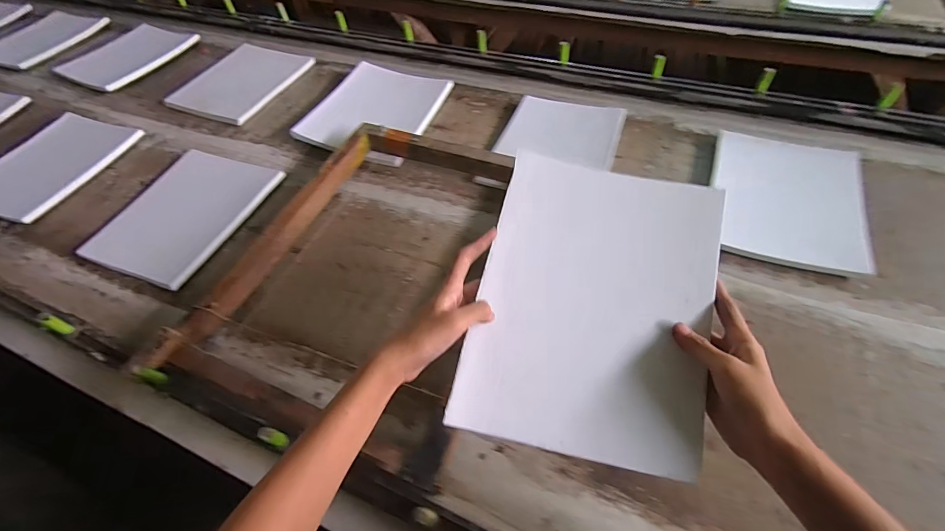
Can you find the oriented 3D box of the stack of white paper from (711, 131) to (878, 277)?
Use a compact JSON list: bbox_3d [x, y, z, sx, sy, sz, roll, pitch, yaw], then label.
[{"bbox_3d":[0.490,-0.105,0.630,0.202,0.017,0.251,12,63,23],"label":"stack of white paper"}]

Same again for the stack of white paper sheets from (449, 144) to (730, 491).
[{"bbox_3d":[0.111,0.033,0.368,0.204,0.020,0.261,14,76,5],"label":"stack of white paper sheets"}]

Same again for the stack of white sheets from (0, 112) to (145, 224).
[{"bbox_3d":[-0.836,-0.205,0.796,0.210,0.024,0.269,11,56,11],"label":"stack of white sheets"}]

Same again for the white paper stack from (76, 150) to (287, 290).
[{"bbox_3d":[-0.507,-0.097,0.711,0.228,0.015,0.274,16,57,15],"label":"white paper stack"}]

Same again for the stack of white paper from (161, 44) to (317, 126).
[{"bbox_3d":[-0.540,-0.433,0.945,0.242,0.028,0.261,20,58,18],"label":"stack of white paper"}]

